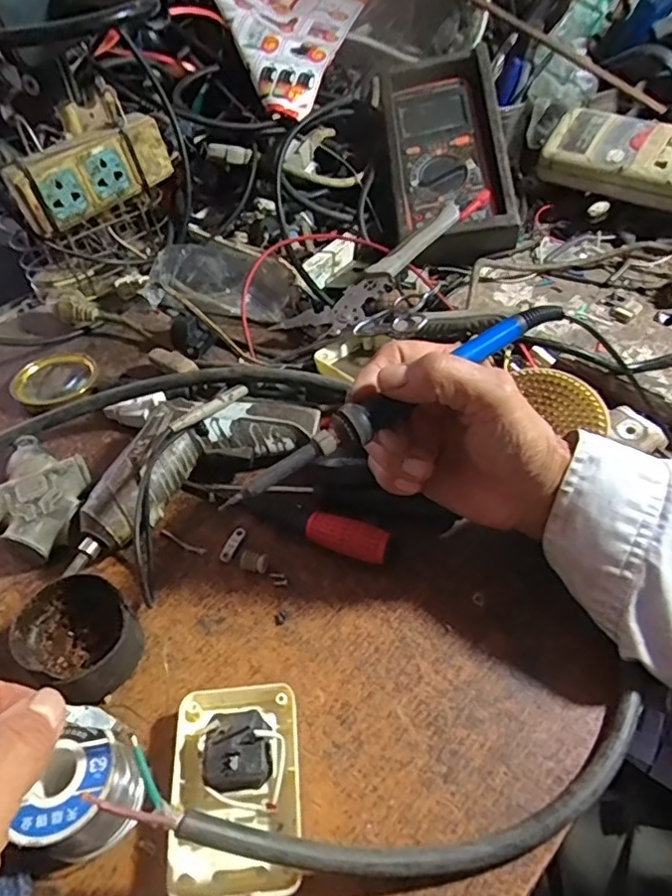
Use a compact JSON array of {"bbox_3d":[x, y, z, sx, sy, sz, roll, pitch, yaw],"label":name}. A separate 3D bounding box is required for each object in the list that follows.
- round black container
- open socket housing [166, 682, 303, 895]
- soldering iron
[{"bbox_3d":[-0.141,0.102,0.318,0.061,0.030,0.055,20,54,20],"label":"round black container"},{"bbox_3d":[-0.048,0.161,0.276,0.058,0.024,0.088,-6,50,-1],"label":"open socket housing"},{"bbox_3d":[0.035,-0.028,0.306,0.213,0.019,0.025,-31,54,-15],"label":"soldering iron"}]

